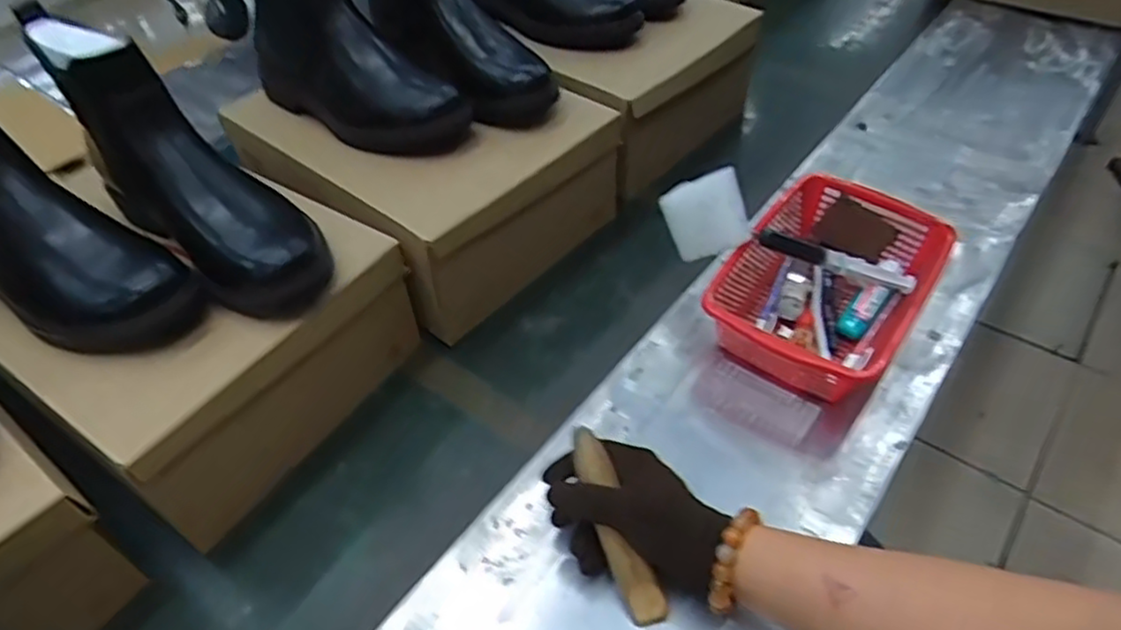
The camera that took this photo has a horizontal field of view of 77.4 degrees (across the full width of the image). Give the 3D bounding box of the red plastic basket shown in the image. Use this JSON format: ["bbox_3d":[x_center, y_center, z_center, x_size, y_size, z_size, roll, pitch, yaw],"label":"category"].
[{"bbox_3d":[0.236,-0.025,0.624,0.156,0.072,0.224,26,54,27],"label":"red plastic basket"}]

